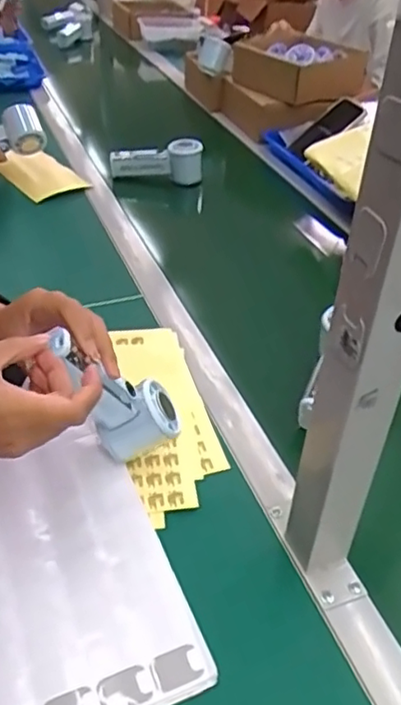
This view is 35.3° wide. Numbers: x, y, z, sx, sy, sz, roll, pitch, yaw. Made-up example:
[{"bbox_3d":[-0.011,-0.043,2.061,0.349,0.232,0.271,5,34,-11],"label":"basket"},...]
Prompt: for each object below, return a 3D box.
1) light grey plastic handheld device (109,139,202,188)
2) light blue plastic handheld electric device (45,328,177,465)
[{"bbox_3d":[-0.075,-0.320,1.063,0.154,0.068,0.047,2,38,-1],"label":"light grey plastic handheld device"},{"bbox_3d":[-0.074,0.033,0.522,0.066,0.150,0.043,-29,41,4],"label":"light blue plastic handheld electric device"}]

